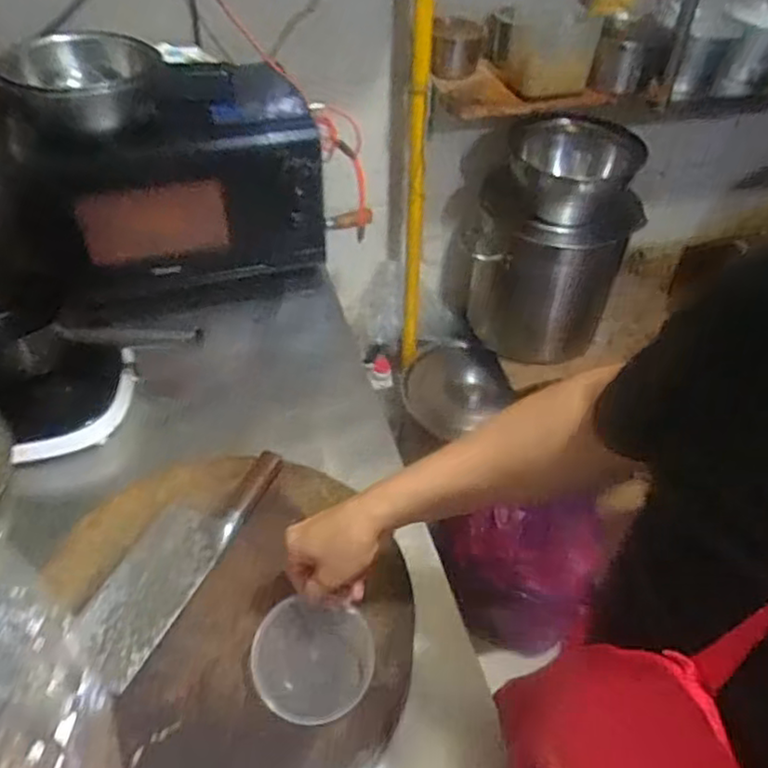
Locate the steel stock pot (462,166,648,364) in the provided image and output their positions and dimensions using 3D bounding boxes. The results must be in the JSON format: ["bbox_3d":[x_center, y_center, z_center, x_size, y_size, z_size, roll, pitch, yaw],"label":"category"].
[{"bbox_3d":[0.386,-0.290,1.609,0.356,0.447,0.317,13,45,12],"label":"steel stock pot"}]

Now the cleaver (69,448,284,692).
[{"bbox_3d":[-0.236,0.191,0.767,0.098,0.028,0.316,19,46,17],"label":"cleaver"}]

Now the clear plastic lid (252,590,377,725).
[{"bbox_3d":[-0.068,0.268,0.647,0.116,0.012,0.103,16,58,-10],"label":"clear plastic lid"}]

